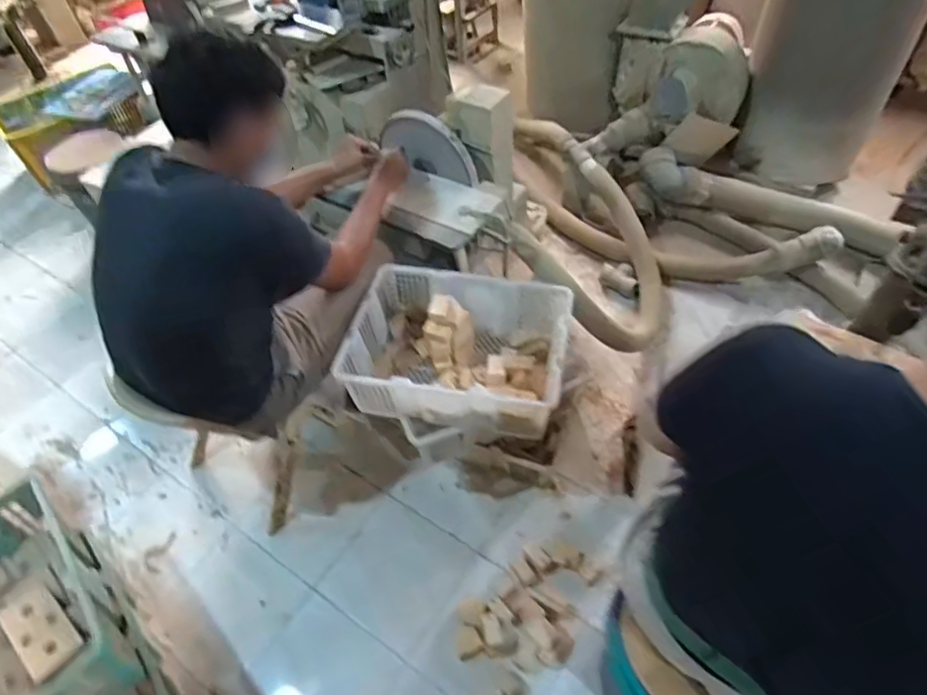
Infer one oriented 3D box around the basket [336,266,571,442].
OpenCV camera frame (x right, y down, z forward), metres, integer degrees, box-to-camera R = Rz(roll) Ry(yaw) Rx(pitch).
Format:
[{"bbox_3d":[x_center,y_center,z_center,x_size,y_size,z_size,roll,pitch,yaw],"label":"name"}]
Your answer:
[{"bbox_3d":[-0.009,-0.012,1.327,0.480,0.183,0.373,7,52,11],"label":"basket"}]

